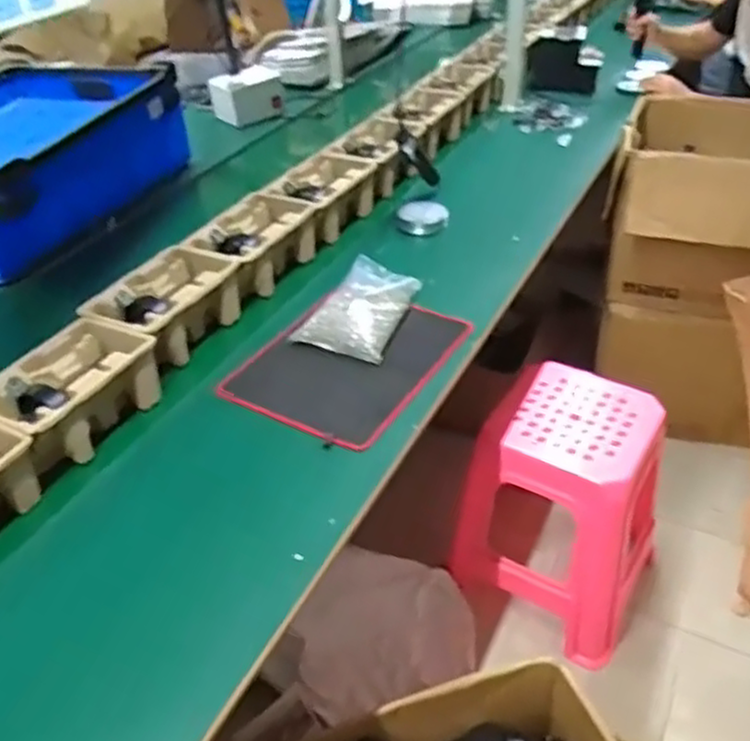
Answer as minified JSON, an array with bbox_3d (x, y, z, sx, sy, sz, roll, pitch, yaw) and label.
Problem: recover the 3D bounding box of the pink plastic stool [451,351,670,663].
[{"bbox_3d":[0.387,0.289,1.531,0.365,0.462,0.325,21,42,29],"label":"pink plastic stool"}]

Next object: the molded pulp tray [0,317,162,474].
[{"bbox_3d":[-0.428,0.038,1.052,0.142,0.120,0.241,18,41,26],"label":"molded pulp tray"}]

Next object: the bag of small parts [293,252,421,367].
[{"bbox_3d":[-0.021,-0.109,1.249,0.152,0.048,0.242,13,39,20],"label":"bag of small parts"}]

